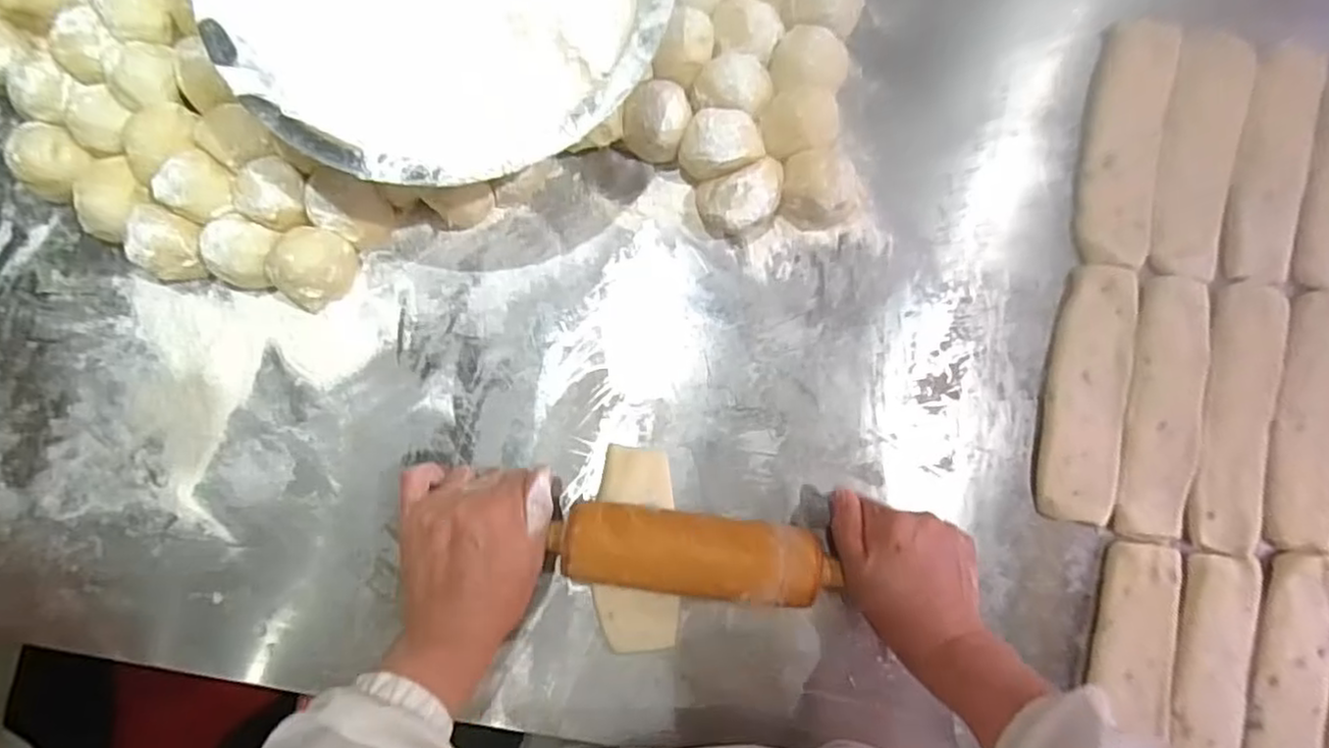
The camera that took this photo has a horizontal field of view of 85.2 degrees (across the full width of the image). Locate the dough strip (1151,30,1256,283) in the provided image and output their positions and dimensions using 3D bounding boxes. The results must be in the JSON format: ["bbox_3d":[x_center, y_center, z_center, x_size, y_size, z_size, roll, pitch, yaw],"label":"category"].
[{"bbox_3d":[0.406,-0.166,0.546,0.056,0.013,0.188,11,85,0],"label":"dough strip"}]

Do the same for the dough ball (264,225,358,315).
[{"bbox_3d":[-0.246,-0.076,0.510,0.046,0.046,0.055,41,86,3],"label":"dough ball"}]

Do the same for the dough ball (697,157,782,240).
[{"bbox_3d":[0.058,-0.124,0.521,0.062,0.047,0.044,-16,86,-2],"label":"dough ball"}]

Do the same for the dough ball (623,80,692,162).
[{"bbox_3d":[-0.006,-0.179,0.519,0.045,0.054,0.040,11,85,0],"label":"dough ball"}]

